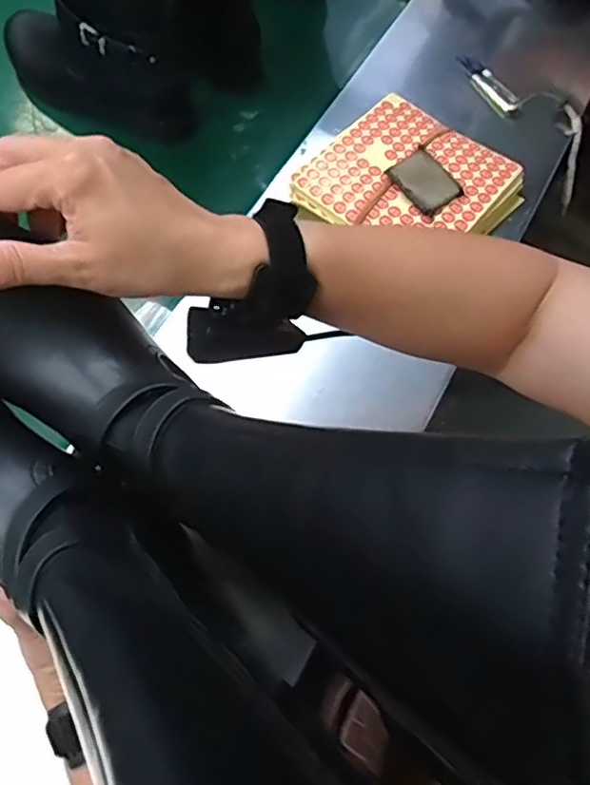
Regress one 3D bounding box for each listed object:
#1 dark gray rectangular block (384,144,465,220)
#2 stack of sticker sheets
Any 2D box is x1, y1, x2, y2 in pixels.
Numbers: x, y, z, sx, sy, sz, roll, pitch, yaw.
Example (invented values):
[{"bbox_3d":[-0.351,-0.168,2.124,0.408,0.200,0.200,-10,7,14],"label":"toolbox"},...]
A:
[{"bbox_3d":[0.124,-0.202,0.566,0.052,0.010,0.064,-34,73,-16],"label":"dark gray rectangular block"},{"bbox_3d":[0.111,-0.202,0.585,0.171,0.031,0.174,39,70,13],"label":"stack of sticker sheets"}]

